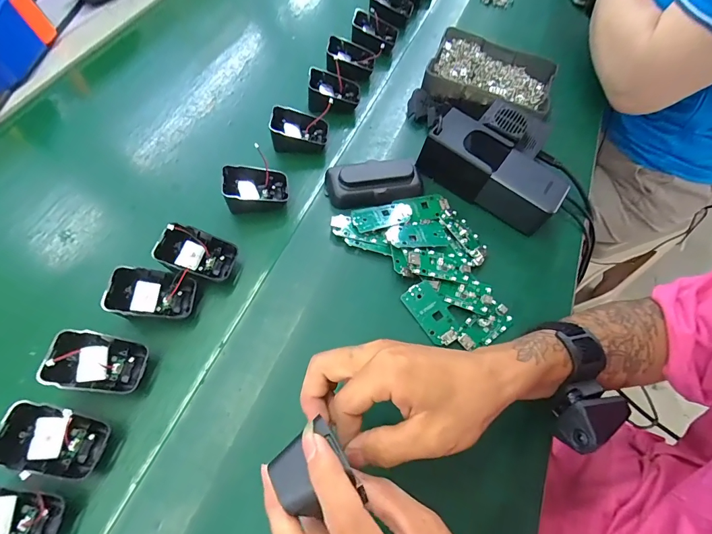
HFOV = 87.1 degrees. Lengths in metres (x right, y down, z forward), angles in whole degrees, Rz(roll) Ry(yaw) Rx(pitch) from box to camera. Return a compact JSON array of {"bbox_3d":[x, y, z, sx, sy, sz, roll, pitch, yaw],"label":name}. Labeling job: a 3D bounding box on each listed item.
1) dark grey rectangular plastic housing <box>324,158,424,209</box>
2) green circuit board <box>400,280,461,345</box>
[{"bbox_3d":[0.021,-0.097,0.419,0.105,0.022,0.053,-12,63,-9],"label":"dark grey rectangular plastic housing"},{"bbox_3d":[0.074,0.043,0.362,0.033,0.006,0.062,-32,68,-18],"label":"green circuit board"}]

